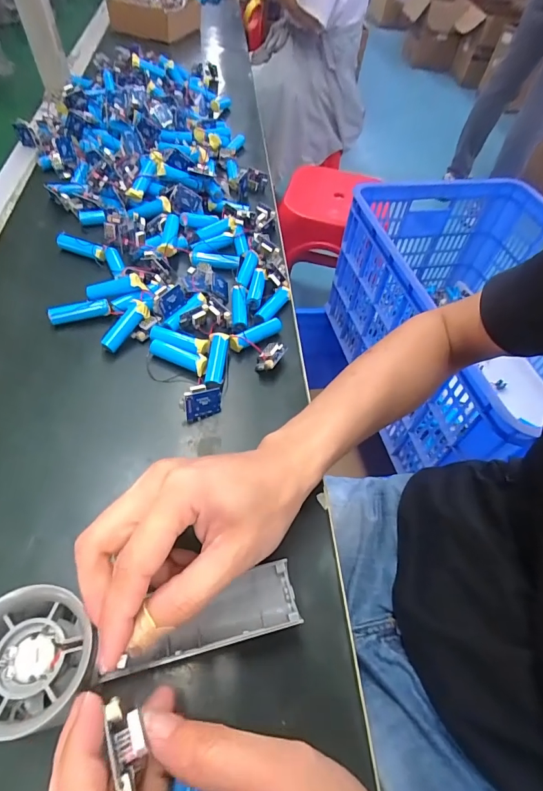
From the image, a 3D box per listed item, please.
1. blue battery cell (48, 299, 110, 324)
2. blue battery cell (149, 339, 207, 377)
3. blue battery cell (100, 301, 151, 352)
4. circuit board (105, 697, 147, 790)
[{"bbox_3d":[-0.175,-0.076,0.366,0.052,0.016,0.014,-13,57,-16],"label":"blue battery cell"},{"bbox_3d":[-0.080,-0.034,0.347,0.054,0.014,0.016,26,55,12],"label":"blue battery cell"},{"bbox_3d":[-0.128,-0.061,0.349,0.014,0.013,0.050,33,78,17],"label":"blue battery cell"},{"bbox_3d":[-0.055,0.133,0.155,0.013,0.011,0.030,-18,59,-17],"label":"circuit board"}]

